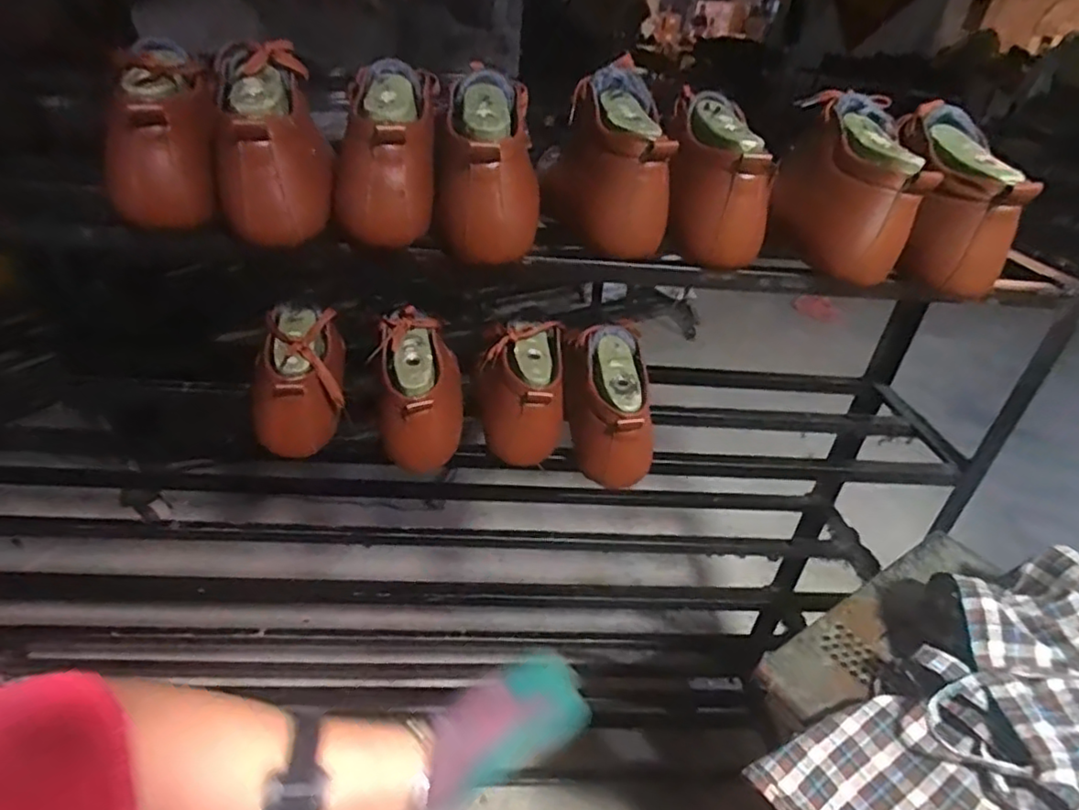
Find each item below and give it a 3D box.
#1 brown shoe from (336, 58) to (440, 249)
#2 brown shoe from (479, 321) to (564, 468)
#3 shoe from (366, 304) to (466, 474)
[{"bbox_3d":[-0.131,-0.218,0.540,0.078,0.126,0.144,1,33,-8],"label":"brown shoe"},{"bbox_3d":[-0.019,-0.012,0.663,0.083,0.133,0.107,5,33,-2],"label":"brown shoe"},{"bbox_3d":[-0.124,-0.017,0.641,0.090,0.121,0.135,1,33,-8],"label":"shoe"}]

